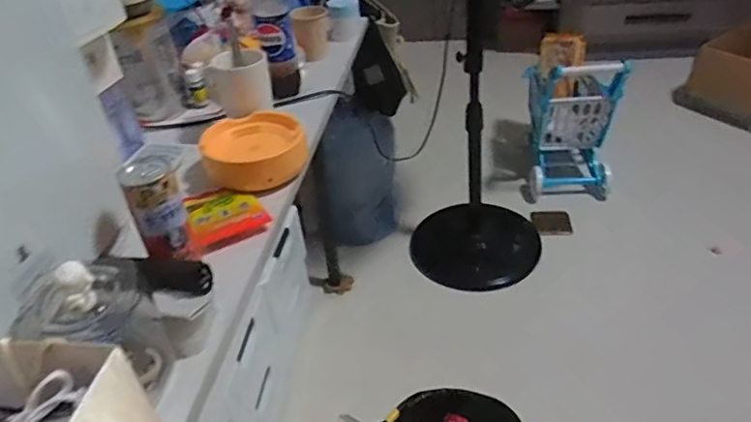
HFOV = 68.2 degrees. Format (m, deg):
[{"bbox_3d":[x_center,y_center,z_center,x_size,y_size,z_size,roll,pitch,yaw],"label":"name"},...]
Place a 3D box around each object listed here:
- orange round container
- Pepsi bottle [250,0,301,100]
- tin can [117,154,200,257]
[{"bbox_3d":[-0.165,-0.082,0.756,0.139,0.047,0.127,-19,39,-17],"label":"orange round container"},{"bbox_3d":[-0.165,-0.302,0.914,0.060,0.239,0.072,-11,37,-6],"label":"Pepsi bottle"},{"bbox_3d":[-0.219,0.006,0.570,0.049,0.120,0.052,-4,37,3],"label":"tin can"}]

